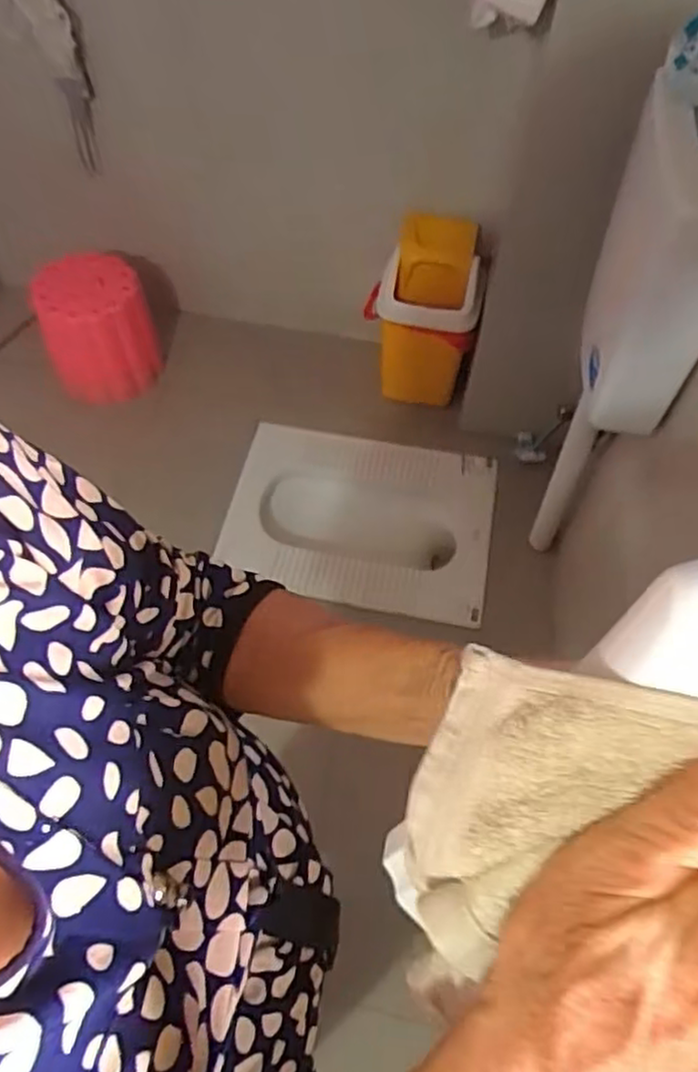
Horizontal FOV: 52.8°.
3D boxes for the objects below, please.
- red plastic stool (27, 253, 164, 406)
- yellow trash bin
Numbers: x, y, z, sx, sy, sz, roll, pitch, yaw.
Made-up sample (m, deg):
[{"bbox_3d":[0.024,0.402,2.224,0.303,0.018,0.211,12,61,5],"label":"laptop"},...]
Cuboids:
[{"bbox_3d":[-0.586,-0.482,1.657,0.248,0.256,0.268,-16,59,-11],"label":"red plastic stool"},{"bbox_3d":[0.168,-0.507,1.628,0.240,0.389,0.233,7,58,3],"label":"yellow trash bin"}]

